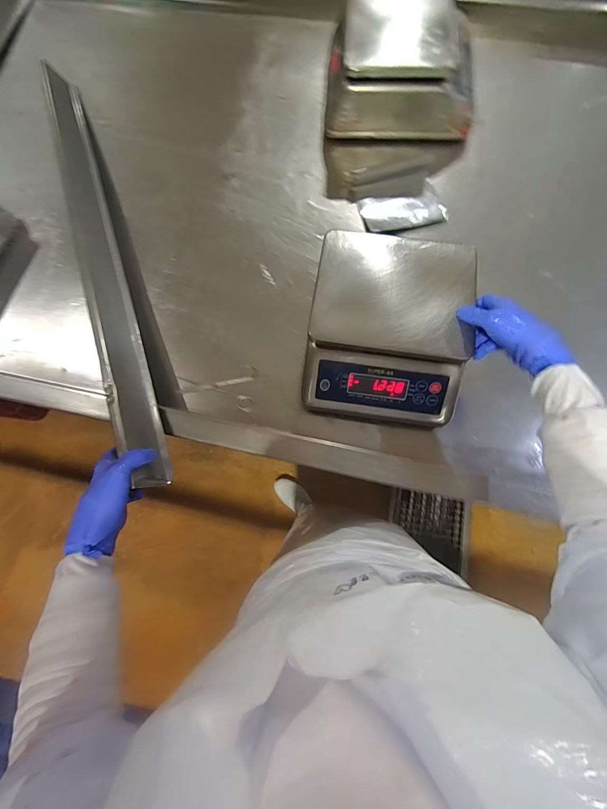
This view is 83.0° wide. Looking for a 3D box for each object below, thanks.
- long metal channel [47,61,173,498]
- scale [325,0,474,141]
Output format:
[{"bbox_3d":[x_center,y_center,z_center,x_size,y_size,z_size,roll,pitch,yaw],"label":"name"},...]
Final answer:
[{"bbox_3d":[-0.363,-0.297,0.603,0.051,0.058,0.918,-21,70,-4],"label":"long metal channel"},{"bbox_3d":[0.201,-0.673,0.675,0.274,0.148,0.274,9,75,4],"label":"scale"}]

